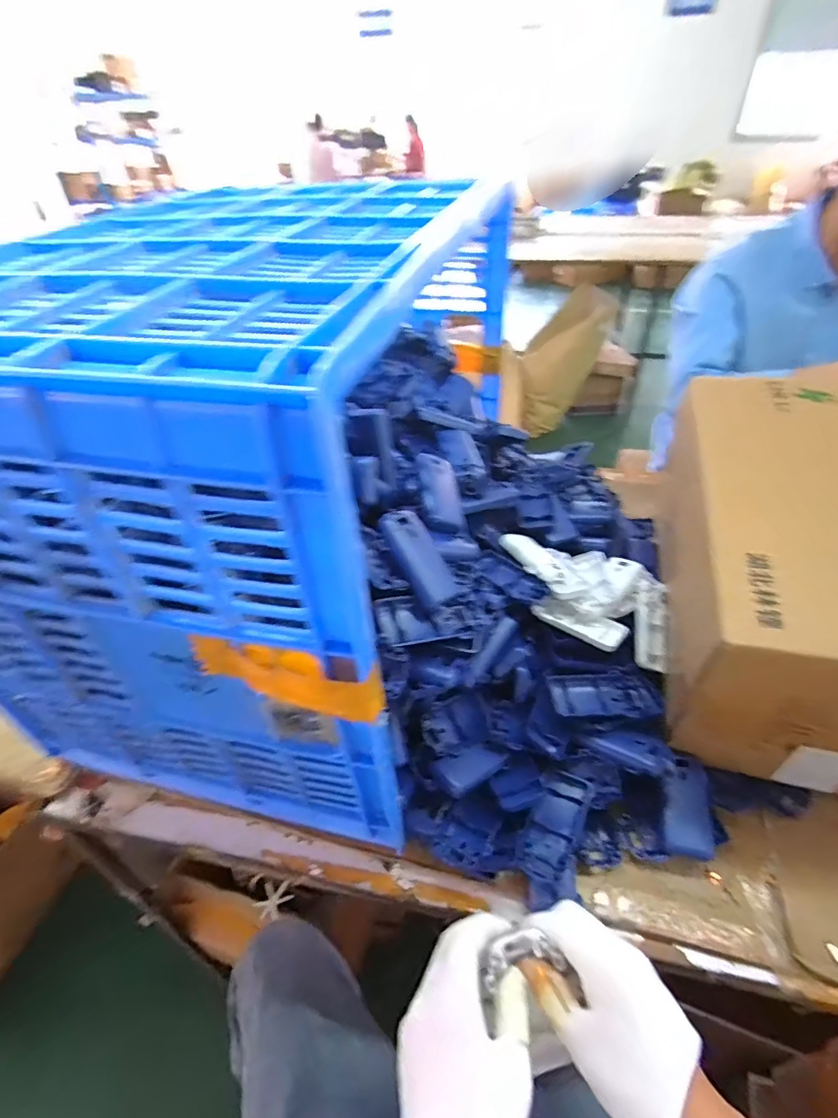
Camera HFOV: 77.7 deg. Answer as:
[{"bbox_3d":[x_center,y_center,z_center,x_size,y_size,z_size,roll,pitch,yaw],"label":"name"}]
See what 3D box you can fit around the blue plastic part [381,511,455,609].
[{"bbox_3d":[0.000,-0.003,0.475,0.038,0.007,0.092,-28,86,-27],"label":"blue plastic part"}]

